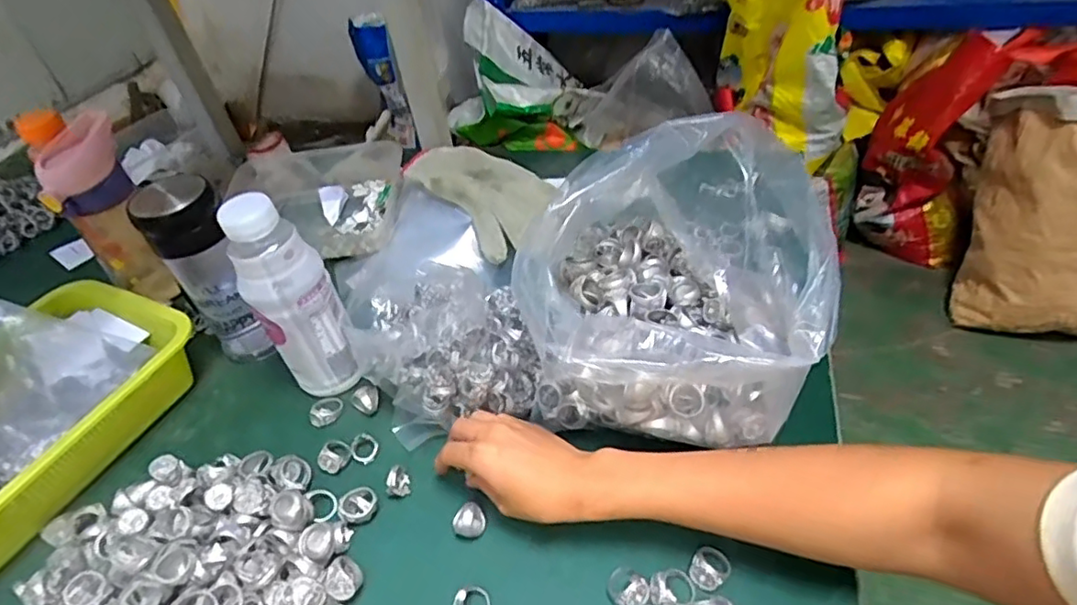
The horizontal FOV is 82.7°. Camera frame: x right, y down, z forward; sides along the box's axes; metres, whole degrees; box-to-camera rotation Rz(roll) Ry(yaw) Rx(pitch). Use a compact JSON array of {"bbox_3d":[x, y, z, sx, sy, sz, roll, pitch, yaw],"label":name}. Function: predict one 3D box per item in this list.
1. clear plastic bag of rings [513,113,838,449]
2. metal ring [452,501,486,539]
[{"bbox_3d":[0.100,-0.005,0.447,0.204,0.211,0.180,14,47,21],"label":"clear plastic bag of rings"},{"bbox_3d":[-0.052,0.160,0.451,0.023,0.016,0.023,-4,43,4],"label":"metal ring"}]

